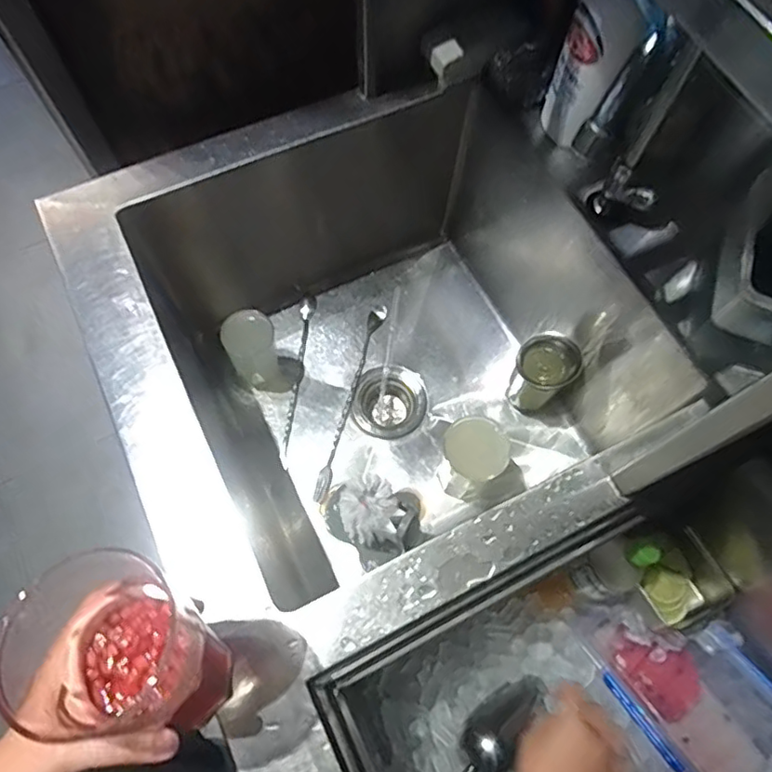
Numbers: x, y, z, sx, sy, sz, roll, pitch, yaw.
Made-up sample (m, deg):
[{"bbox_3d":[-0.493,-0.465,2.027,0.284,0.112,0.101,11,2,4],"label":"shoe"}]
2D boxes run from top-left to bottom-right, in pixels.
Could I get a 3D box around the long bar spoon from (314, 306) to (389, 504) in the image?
[{"bbox_3d":[-0.052,0.019,0.860,0.023,0.017,0.308,16,68,6],"label":"long bar spoon"}]

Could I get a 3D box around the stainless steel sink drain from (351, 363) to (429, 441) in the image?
[{"bbox_3d":[0.007,0.033,0.892,0.108,0.065,0.116,0,68,-1],"label":"stainless steel sink drain"}]

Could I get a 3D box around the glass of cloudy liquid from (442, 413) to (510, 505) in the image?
[{"bbox_3d":[0.104,0.100,0.764,0.073,0.149,0.084,-42,74,-16],"label":"glass of cloudy liquid"}]

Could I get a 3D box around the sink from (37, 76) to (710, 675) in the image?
[{"bbox_3d":[0.031,-0.043,0.754,0.631,0.352,0.551,-25,70,-11],"label":"sink"}]

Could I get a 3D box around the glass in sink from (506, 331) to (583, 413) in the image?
[{"bbox_3d":[0.208,-0.010,0.803,0.074,0.136,0.076,0,68,-1],"label":"glass in sink"}]

